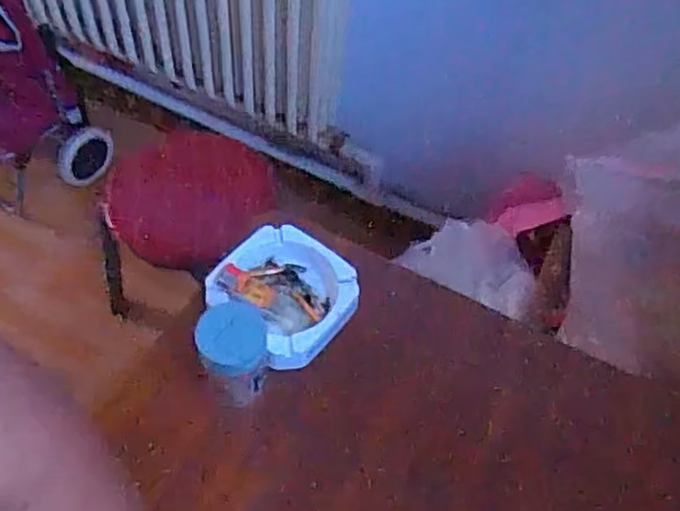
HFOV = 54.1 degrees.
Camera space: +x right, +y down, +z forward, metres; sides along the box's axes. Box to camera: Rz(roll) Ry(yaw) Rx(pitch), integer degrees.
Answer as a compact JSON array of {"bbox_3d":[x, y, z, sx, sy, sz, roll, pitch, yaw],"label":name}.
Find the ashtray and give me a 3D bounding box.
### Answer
[{"bbox_3d":[-0.049,0.031,0.550,0.107,0.028,0.103,32,58,17],"label":"ashtray"}]

